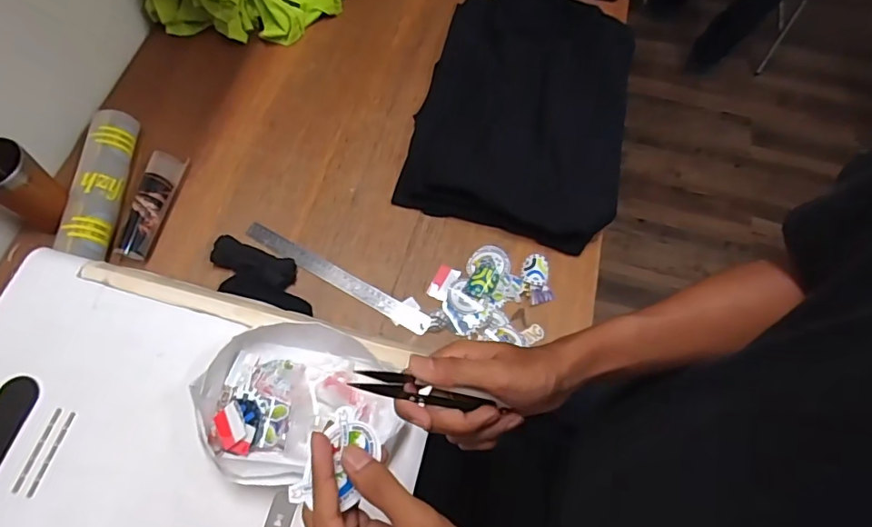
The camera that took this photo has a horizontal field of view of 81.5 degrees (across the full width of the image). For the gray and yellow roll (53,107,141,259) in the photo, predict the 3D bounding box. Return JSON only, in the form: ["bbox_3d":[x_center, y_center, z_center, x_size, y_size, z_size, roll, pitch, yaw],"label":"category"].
[{"bbox_3d":[-0.524,-0.121,0.793,0.071,0.057,0.262,-3,66,-4],"label":"gray and yellow roll"}]

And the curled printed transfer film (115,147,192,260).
[{"bbox_3d":[-0.445,-0.092,0.788,0.055,0.041,0.183,10,66,1],"label":"curled printed transfer film"}]

